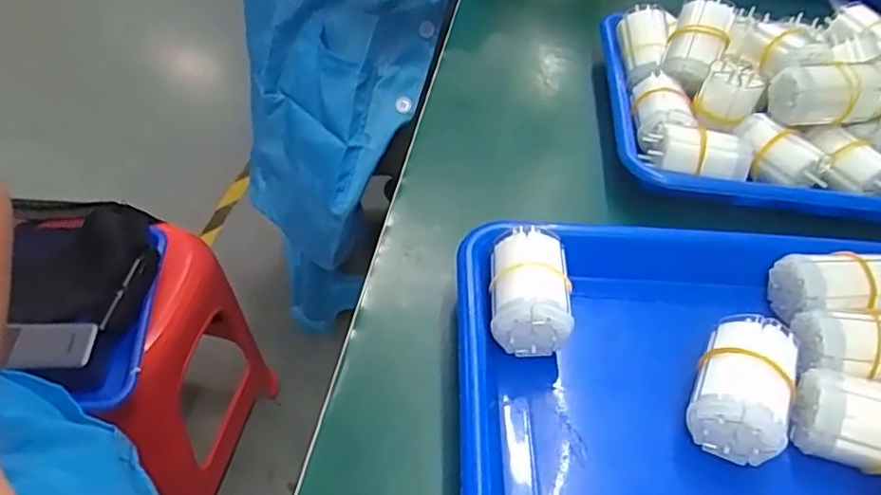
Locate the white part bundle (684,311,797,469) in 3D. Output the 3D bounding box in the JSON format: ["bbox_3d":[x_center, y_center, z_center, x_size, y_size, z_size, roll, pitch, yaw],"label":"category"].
[{"bbox_3d":[0.137,0.064,0.290,0.038,0.040,0.058,23,46,15],"label":"white part bundle"}]

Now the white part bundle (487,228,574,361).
[{"bbox_3d":[0.045,0.022,0.324,0.038,0.044,0.057,7,44,-1],"label":"white part bundle"}]

